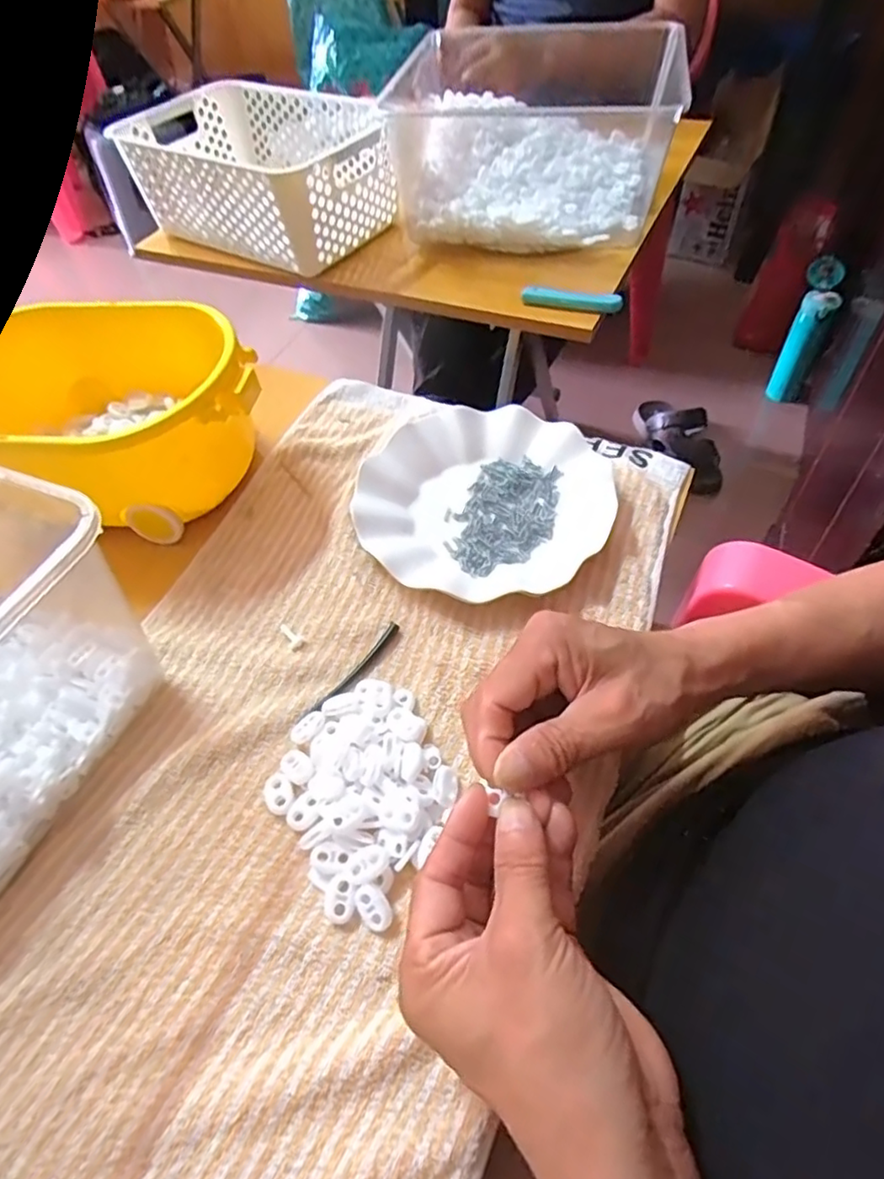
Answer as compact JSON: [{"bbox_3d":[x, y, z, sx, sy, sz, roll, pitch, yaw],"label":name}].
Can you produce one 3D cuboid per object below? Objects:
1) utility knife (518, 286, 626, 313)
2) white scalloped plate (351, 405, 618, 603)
[{"bbox_3d":[0.131,-0.296,0.626,0.100,0.012,0.020,13,55,14],"label":"utility knife"},{"bbox_3d":[0.030,-0.066,0.449,0.179,0.022,0.179,-2,53,3],"label":"white scalloped plate"}]

